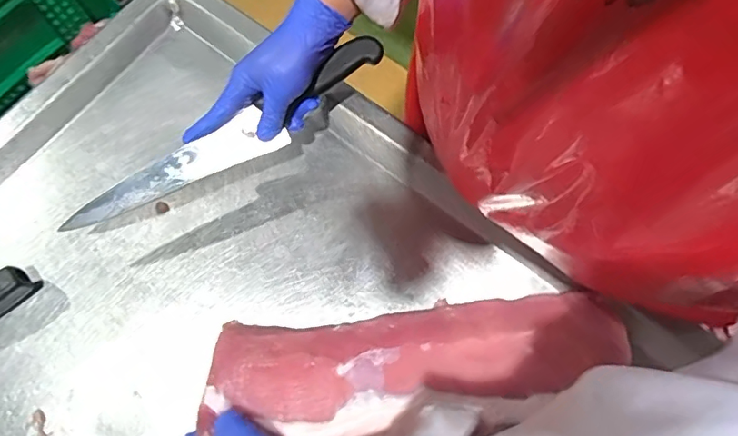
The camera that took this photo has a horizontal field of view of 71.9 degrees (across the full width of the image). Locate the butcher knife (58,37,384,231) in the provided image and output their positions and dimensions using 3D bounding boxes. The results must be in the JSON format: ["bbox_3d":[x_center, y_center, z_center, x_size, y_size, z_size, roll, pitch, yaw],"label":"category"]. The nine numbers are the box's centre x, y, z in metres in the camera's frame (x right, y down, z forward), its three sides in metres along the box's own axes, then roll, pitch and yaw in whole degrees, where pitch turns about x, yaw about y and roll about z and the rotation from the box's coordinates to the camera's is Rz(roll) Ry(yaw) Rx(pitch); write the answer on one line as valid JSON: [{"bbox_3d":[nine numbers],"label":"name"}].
[{"bbox_3d":[-0.137,-0.075,0.508,0.349,0.027,0.044,-31,74,-1],"label":"butcher knife"}]

